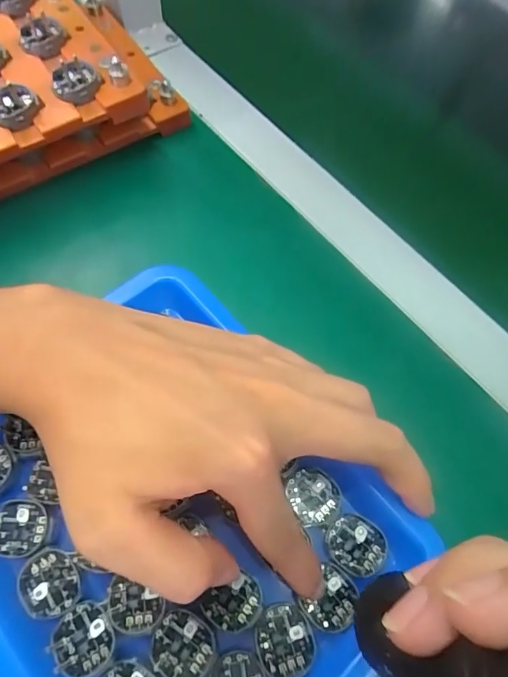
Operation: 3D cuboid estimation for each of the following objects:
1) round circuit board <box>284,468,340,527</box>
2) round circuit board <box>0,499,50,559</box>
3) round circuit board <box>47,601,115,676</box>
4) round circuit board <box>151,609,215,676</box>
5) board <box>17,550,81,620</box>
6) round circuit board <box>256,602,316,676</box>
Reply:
[{"bbox_3d":[0.029,0.077,0.220,0.023,0.004,0.026,-27,77,2],"label":"round circuit board"},{"bbox_3d":[-0.109,0.089,0.211,0.026,0.004,0.024,1,64,-2],"label":"round circuit board"},{"bbox_3d":[-0.073,0.128,0.193,0.025,0.004,0.026,1,64,-2],"label":"round circuit board"},{"bbox_3d":[-0.031,0.132,0.193,0.026,0.004,0.027,1,64,-2],"label":"round circuit board"},{"bbox_3d":[-0.091,0.109,0.200,0.026,0.004,0.026,1,64,-2],"label":"board"},{"bbox_3d":[0.014,0.130,0.194,0.024,0.004,0.028,-9,65,-7],"label":"round circuit board"}]

